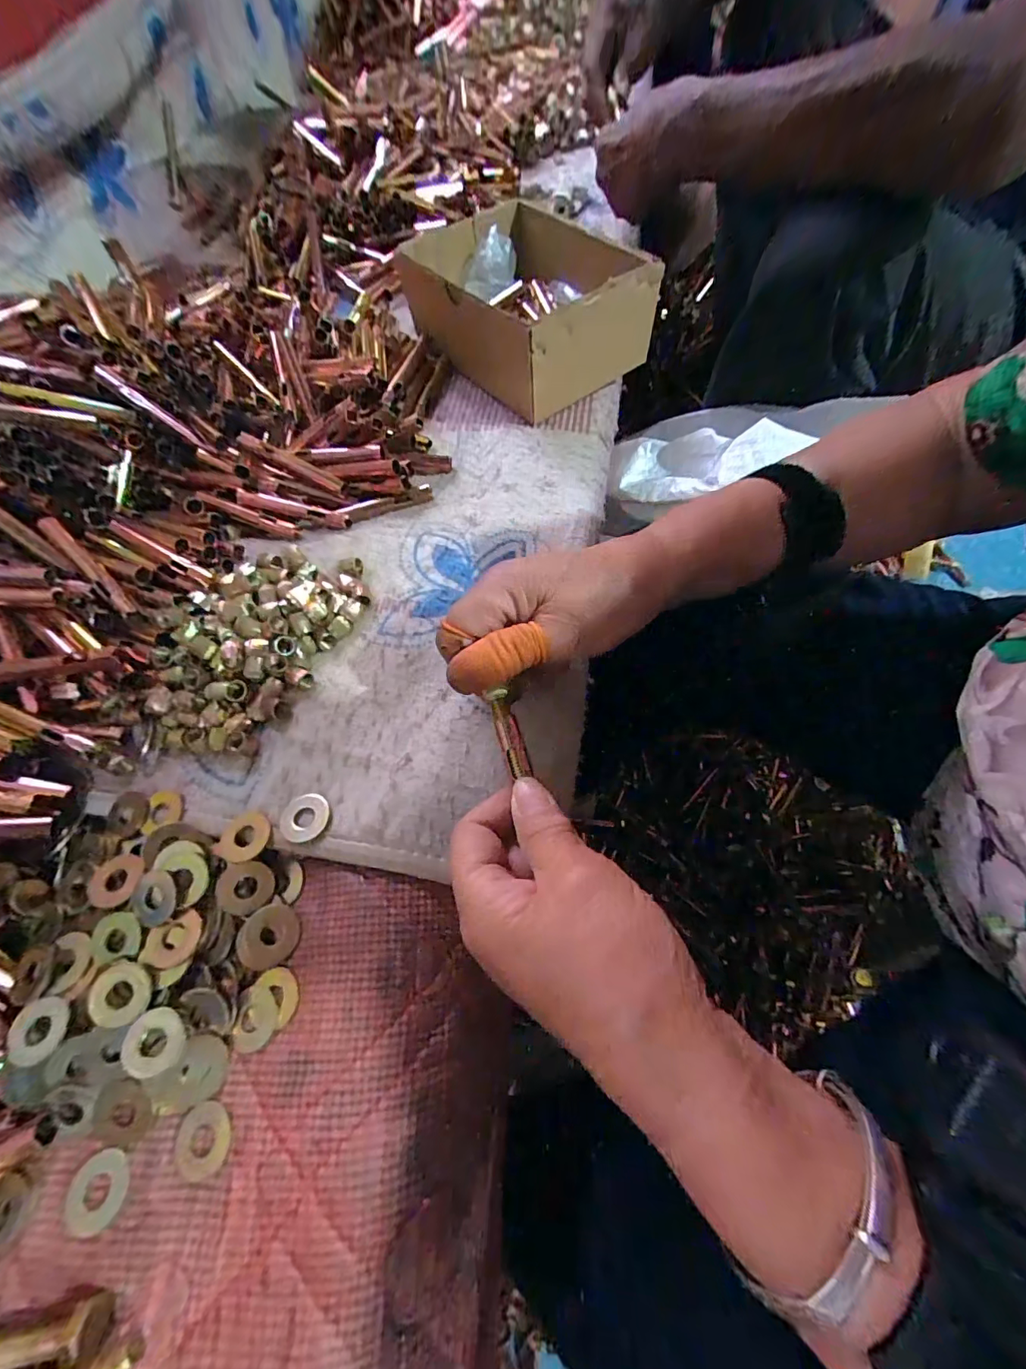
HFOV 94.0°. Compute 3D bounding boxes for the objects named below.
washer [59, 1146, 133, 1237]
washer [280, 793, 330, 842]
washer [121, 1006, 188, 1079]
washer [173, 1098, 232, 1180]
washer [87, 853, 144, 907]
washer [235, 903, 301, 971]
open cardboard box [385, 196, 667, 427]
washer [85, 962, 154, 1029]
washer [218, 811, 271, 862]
[{"bbox_3d":[-0.167,0.203,0.192,0.024,0.004,0.027,26,67,20],"label":"washer"},{"bbox_3d":[-0.105,0.067,0.242,0.023,0.005,0.024,-3,63,5],"label":"washer"},{"bbox_3d":[-0.153,0.152,0.204,0.023,0.006,0.024,4,63,0],"label":"washer"},{"bbox_3d":[-0.127,0.186,0.196,0.023,0.004,0.023,-3,63,5],"label":"washer"},{"bbox_3d":[-0.195,0.095,0.235,0.031,0.004,0.024,-5,53,13],"label":"washer"},{"bbox_3d":[-0.116,0.119,0.226,0.026,0.004,0.030,37,73,22],"label":"washer"},{"bbox_3d":[0.003,-0.328,0.412,0.145,0.075,0.191,-32,68,-15],"label":"open cardboard box"},{"bbox_3d":[-0.173,0.136,0.211,0.028,0.004,0.024,-18,63,-3],"label":"washer"},{"bbox_3d":[-0.135,0.077,0.241,0.022,0.004,0.025,33,71,20],"label":"washer"}]

